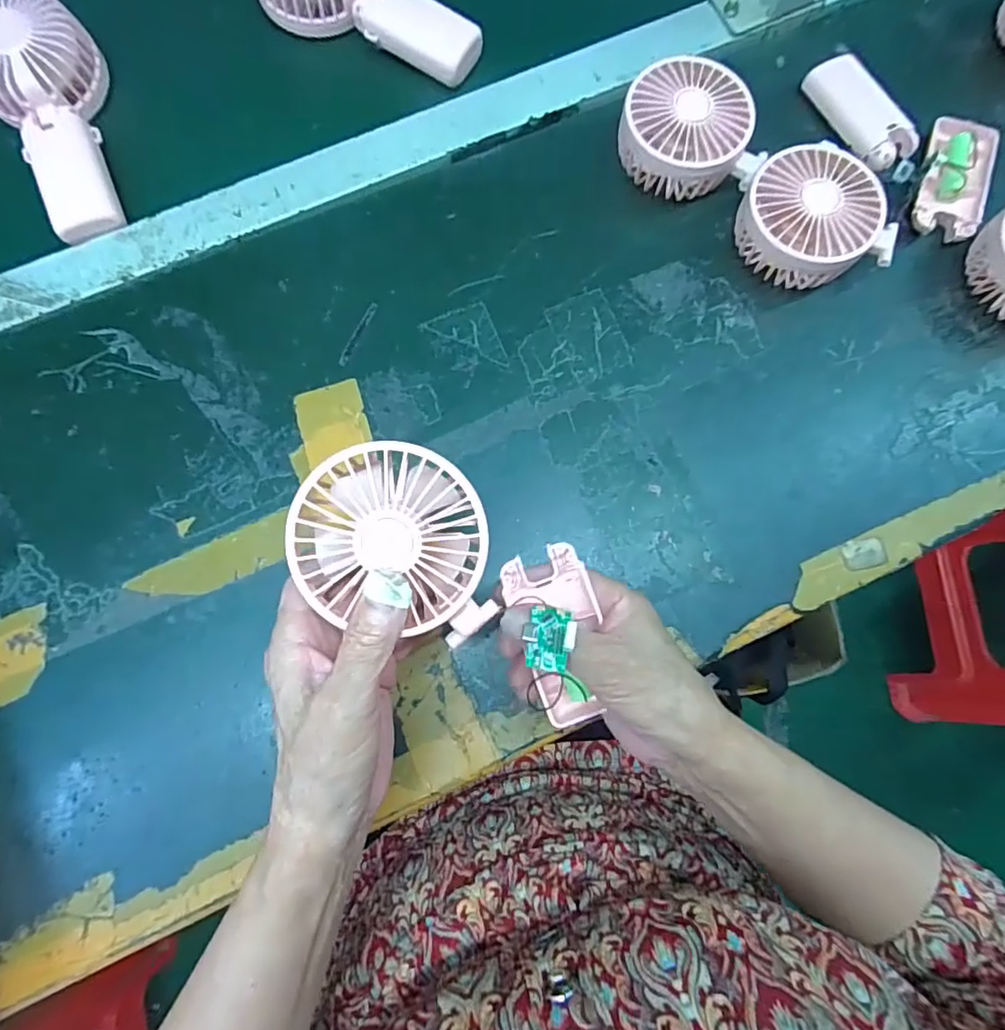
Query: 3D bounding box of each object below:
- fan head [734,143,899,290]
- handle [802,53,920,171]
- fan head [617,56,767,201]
[{"bbox_3d":[0.205,-0.196,0.382,0.091,0.045,0.088,0,79,-1],"label":"fan head"},{"bbox_3d":[0.263,-0.295,0.417,0.042,0.018,0.092,-27,80,-6],"label":"handle"},{"bbox_3d":[0.129,-0.267,0.397,0.095,0.044,0.084,0,79,-1],"label":"fan head"}]

